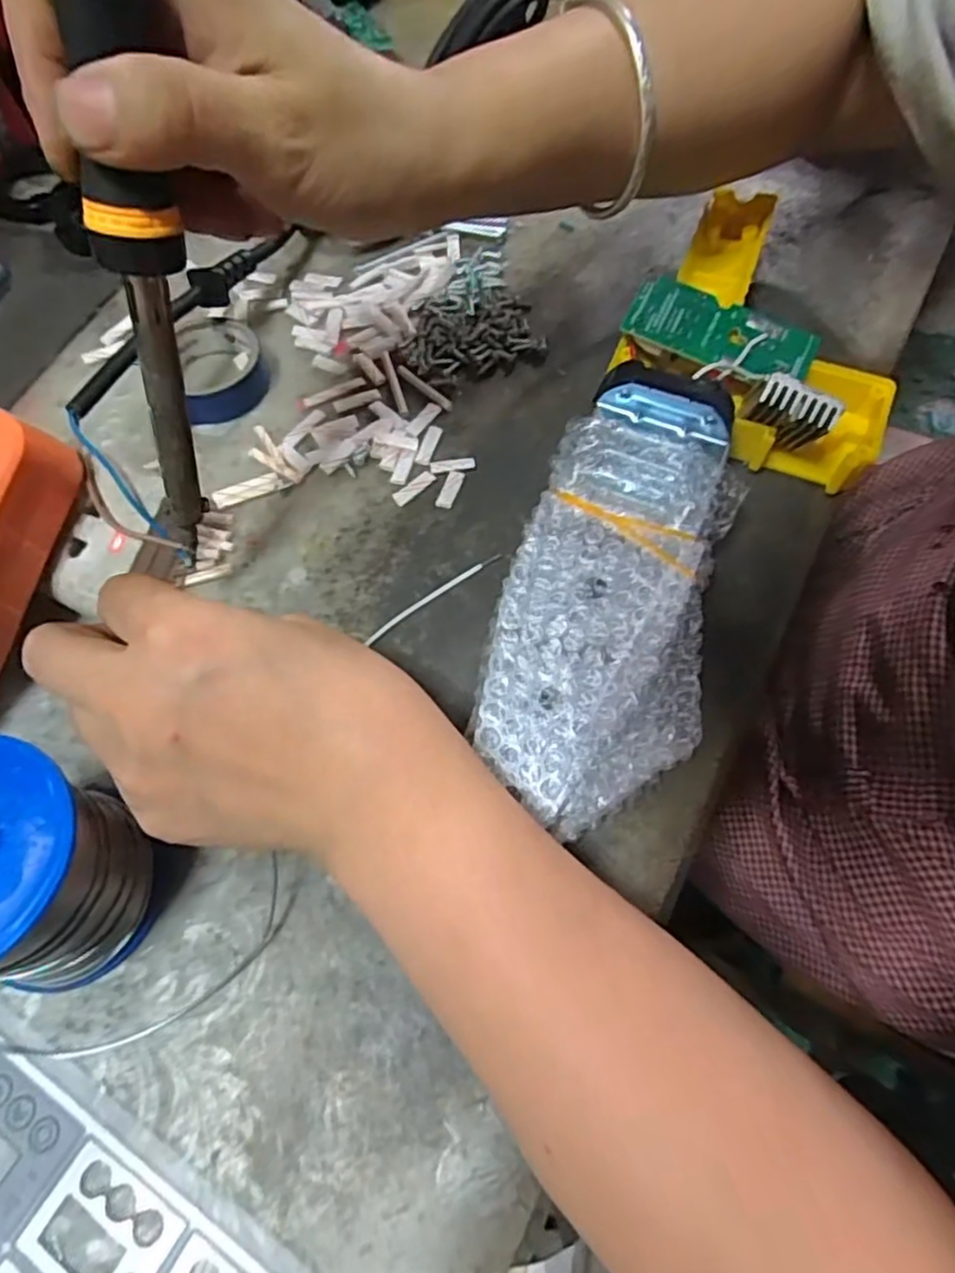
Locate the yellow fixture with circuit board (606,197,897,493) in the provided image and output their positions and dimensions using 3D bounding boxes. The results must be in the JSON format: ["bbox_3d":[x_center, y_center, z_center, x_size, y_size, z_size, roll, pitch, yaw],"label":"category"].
[{"bbox_3d":[0.137,-0.141,0.317,0.118,0.046,0.158,27,67,13],"label":"yellow fixture with circuit board"}]

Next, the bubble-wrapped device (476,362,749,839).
[{"bbox_3d":[0.052,-0.021,0.262,0.077,0.044,0.165,13,65,7],"label":"bubble-wrapped device"}]

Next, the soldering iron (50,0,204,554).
[{"bbox_3d":[-0.091,-0.117,0.180,0.025,0.227,0.022,22,44,11],"label":"soldering iron"}]

